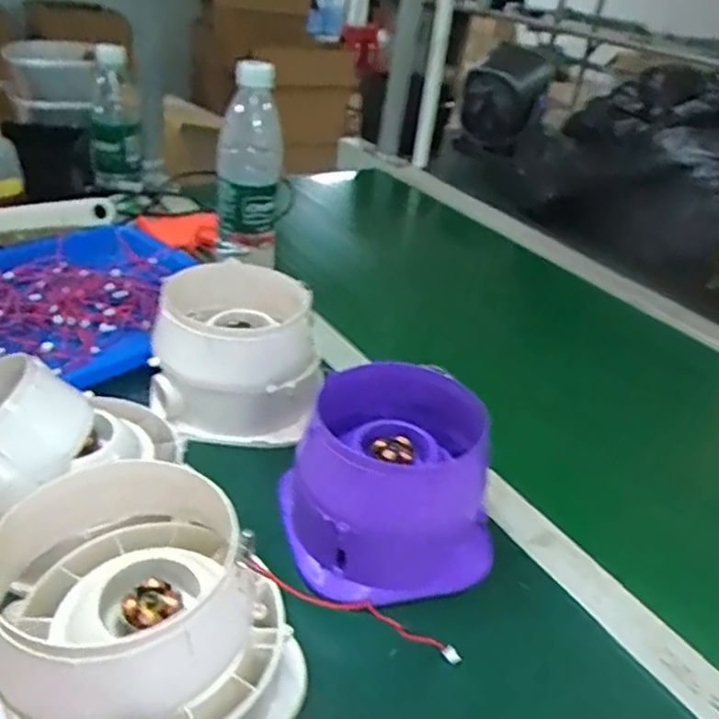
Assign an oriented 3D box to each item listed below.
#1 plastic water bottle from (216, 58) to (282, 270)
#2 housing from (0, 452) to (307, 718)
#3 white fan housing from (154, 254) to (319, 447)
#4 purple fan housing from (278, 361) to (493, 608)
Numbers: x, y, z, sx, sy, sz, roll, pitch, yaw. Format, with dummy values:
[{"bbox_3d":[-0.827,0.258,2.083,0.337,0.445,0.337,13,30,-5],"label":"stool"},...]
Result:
[{"bbox_3d":[-0.117,-0.201,0.714,0.062,0.203,0.060,4,32,-7],"label":"plastic water bottle"},{"bbox_3d":[-0.108,0.132,0.341,0.141,0.103,0.127,30,38,31],"label":"housing"},{"bbox_3d":[-0.099,-0.007,0.561,0.131,0.101,0.116,4,32,-7],"label":"white fan housing"},{"bbox_3d":[0.017,0.080,0.452,0.124,0.110,0.116,6,32,-4],"label":"purple fan housing"}]

